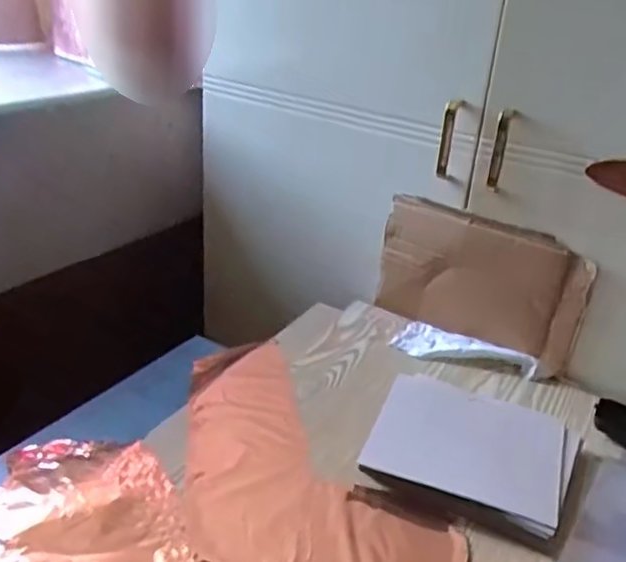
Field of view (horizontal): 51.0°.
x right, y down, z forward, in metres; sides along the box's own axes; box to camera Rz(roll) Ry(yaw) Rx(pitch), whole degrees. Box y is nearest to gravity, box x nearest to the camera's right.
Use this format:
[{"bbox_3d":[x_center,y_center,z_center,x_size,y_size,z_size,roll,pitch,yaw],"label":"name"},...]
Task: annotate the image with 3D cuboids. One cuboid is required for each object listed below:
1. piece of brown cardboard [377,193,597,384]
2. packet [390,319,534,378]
[{"bbox_3d":[0.214,0.002,0.864,0.270,0.176,0.016,21,31,28],"label":"piece of brown cardboard"},{"bbox_3d":[0.194,0.092,0.856,0.177,0.022,0.072,21,31,28],"label":"packet"}]

